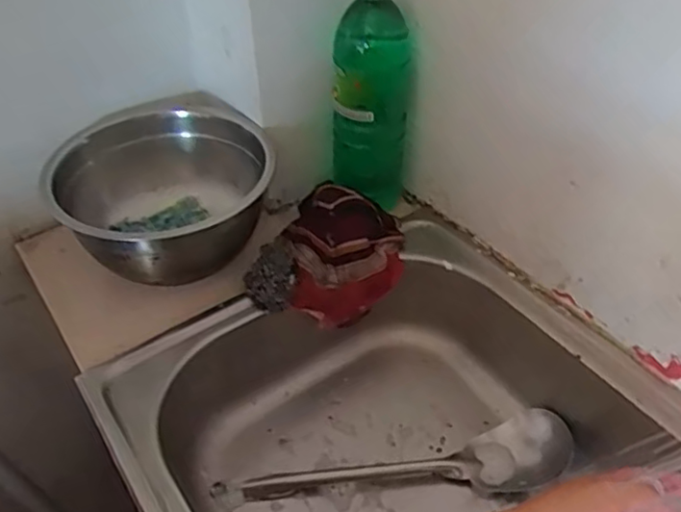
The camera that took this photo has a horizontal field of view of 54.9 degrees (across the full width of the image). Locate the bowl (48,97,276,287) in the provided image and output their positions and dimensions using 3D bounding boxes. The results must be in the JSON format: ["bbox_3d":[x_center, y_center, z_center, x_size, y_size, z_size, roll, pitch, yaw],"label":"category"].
[{"bbox_3d":[-0.180,-0.063,0.686,0.208,0.112,0.256,-15,44,-15],"label":"bowl"}]

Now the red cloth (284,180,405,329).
[{"bbox_3d":[0.007,-0.001,0.689,0.115,0.094,0.129,-1,42,0],"label":"red cloth"}]

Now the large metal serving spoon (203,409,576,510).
[{"bbox_3d":[0.050,0.202,0.617,0.331,0.045,0.063,-7,42,-7],"label":"large metal serving spoon"}]

